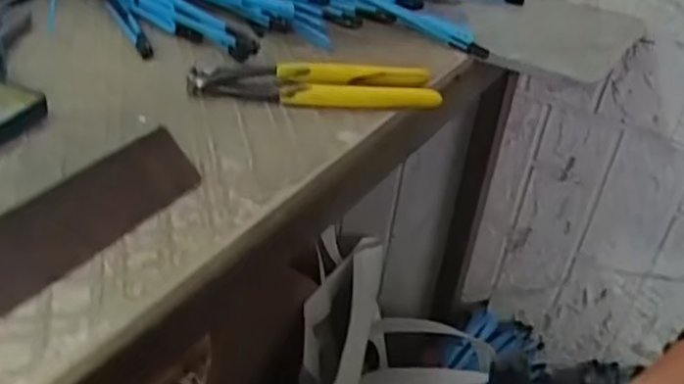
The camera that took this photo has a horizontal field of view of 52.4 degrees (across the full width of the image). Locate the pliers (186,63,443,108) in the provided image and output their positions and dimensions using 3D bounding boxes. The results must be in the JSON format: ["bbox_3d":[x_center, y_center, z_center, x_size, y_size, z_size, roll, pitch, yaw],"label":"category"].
[{"bbox_3d":[-0.017,-0.074,0.468,0.163,0.016,0.046,2,34,-6],"label":"pliers"}]

